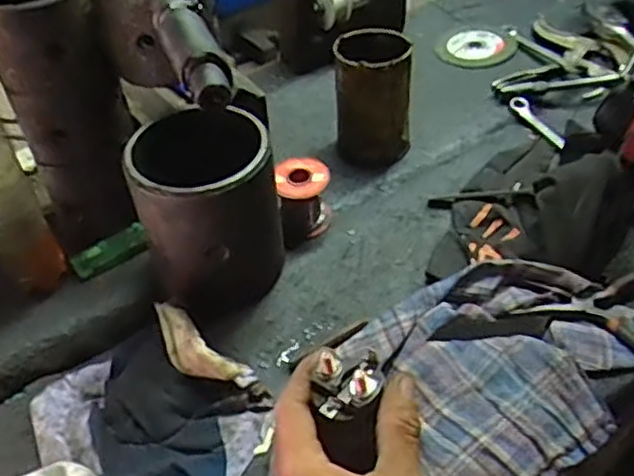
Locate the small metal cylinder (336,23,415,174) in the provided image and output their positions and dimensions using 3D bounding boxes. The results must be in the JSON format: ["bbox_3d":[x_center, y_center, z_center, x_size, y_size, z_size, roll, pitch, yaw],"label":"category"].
[{"bbox_3d":[0.055,-0.138,0.657,0.072,0.112,0.077,-3,42,4],"label":"small metal cylinder"}]

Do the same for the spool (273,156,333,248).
[{"bbox_3d":[-0.011,-0.035,0.599,0.047,0.056,0.053,-8,42,-2],"label":"spool"}]

